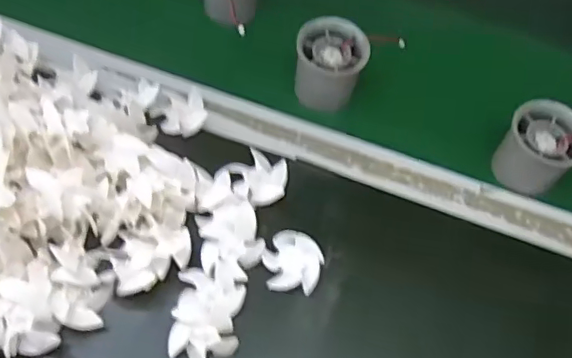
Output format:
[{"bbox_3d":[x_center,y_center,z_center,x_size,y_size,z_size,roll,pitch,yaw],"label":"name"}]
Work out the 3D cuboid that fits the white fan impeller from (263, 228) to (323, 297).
[{"bbox_3d":[0.005,0.058,0.401,0.039,0.019,0.039,2,59,-3],"label":"white fan impeller"}]

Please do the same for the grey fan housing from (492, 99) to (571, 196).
[{"bbox_3d":[0.192,-0.022,0.440,0.054,0.054,0.052,2,59,-3],"label":"grey fan housing"}]

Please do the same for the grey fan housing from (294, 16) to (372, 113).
[{"bbox_3d":[0.035,-0.091,0.465,0.053,0.054,0.053,2,59,-3],"label":"grey fan housing"}]

